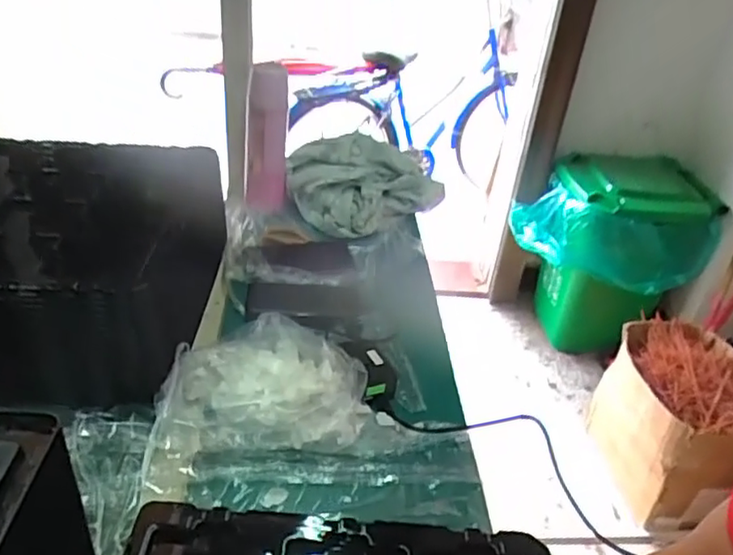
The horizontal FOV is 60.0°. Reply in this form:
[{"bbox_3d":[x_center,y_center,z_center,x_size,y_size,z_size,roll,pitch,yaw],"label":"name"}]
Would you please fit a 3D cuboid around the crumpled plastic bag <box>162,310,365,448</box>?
[{"bbox_3d":[-0.112,0.119,0.703,0.213,0.064,0.179,-1,34,-11],"label":"crumpled plastic bag"}]

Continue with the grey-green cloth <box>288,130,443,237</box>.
[{"bbox_3d":[0.008,-0.172,1.076,0.266,0.179,0.067,-24,2,-29],"label":"grey-green cloth"}]

